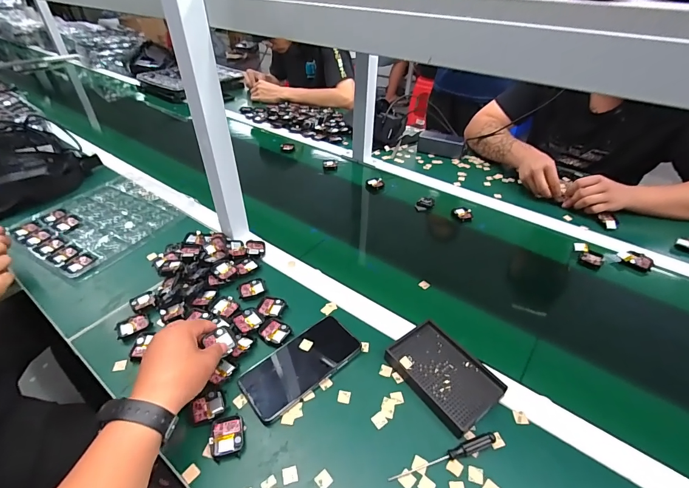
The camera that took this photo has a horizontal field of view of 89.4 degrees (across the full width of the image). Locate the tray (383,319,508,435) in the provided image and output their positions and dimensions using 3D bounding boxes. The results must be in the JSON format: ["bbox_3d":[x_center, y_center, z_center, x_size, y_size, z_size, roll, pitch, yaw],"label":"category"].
[{"bbox_3d":[0.130,0.174,0.469,0.096,0.022,0.137,-25,47,-29],"label":"tray"}]

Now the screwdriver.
[{"bbox_3d":[0.115,0.240,0.393,0.133,0.017,0.014,-13,42,-17],"label":"screwdriver"}]

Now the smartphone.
[{"bbox_3d":[-0.061,0.164,0.483,0.158,0.014,0.078,-28,49,-31],"label":"smartphone"}]

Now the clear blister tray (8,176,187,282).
[{"bbox_3d":[-0.526,-0.056,0.745,0.288,0.016,0.257,23,44,23],"label":"clear blister tray"}]

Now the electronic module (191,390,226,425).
[{"bbox_3d":[-0.170,0.204,0.436,0.039,0.007,0.037,-14,43,-18],"label":"electronic module"}]

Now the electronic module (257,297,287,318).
[{"bbox_3d":[-0.117,0.102,0.559,0.041,0.006,0.037,10,41,9],"label":"electronic module"}]

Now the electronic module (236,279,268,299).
[{"bbox_3d":[-0.157,0.074,0.590,0.046,0.004,0.036,-18,44,-22],"label":"electronic module"}]

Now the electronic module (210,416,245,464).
[{"bbox_3d":[-0.139,0.228,0.412,0.037,0.010,0.045,-9,41,-13],"label":"electronic module"}]

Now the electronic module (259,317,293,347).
[{"bbox_3d":[-0.104,0.130,0.521,0.047,0.004,0.041,21,44,21],"label":"electronic module"}]

